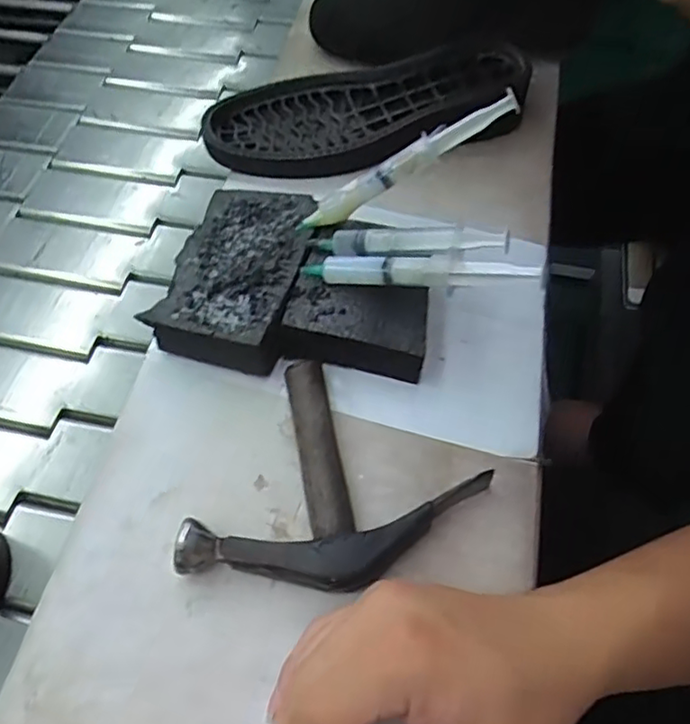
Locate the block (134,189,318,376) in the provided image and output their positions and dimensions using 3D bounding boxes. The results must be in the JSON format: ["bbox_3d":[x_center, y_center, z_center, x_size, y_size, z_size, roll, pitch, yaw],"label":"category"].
[{"bbox_3d":[-0.064,-0.059,0.413,0.081,0.027,0.124,13,57,10],"label":"block"}]

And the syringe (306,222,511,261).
[{"bbox_3d":[0.036,-0.073,0.385,0.122,0.015,0.020,4,56,22],"label":"syringe"}]

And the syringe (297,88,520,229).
[{"bbox_3d":[0.036,-0.122,0.393,0.148,0.025,0.014,-27,56,18],"label":"syringe"}]

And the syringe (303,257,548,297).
[{"bbox_3d":[0.041,-0.053,0.368,0.146,0.016,0.015,5,56,28],"label":"syringe"}]

